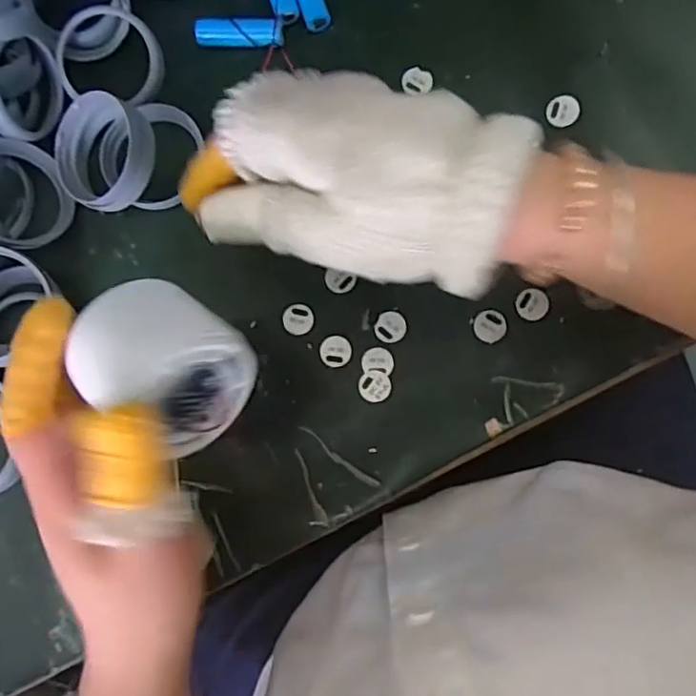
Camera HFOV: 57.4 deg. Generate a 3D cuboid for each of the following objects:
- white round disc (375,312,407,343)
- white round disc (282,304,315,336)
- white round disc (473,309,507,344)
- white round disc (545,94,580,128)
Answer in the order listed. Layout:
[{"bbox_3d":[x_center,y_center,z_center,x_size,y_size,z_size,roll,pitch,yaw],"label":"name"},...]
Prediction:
[{"bbox_3d":[0.023,-0.011,0.342,0.016,0.004,0.016,-1,84,5],"label":"white round disc"},{"bbox_3d":[-0.027,-0.016,0.348,0.017,0.004,0.016,-1,84,5],"label":"white round disc"},{"bbox_3d":[0.075,-0.012,0.337,0.017,0.004,0.017,-1,84,5],"label":"white round disc"},{"bbox_3d":[0.117,-0.129,0.344,0.017,0.004,0.018,-1,84,5],"label":"white round disc"}]

